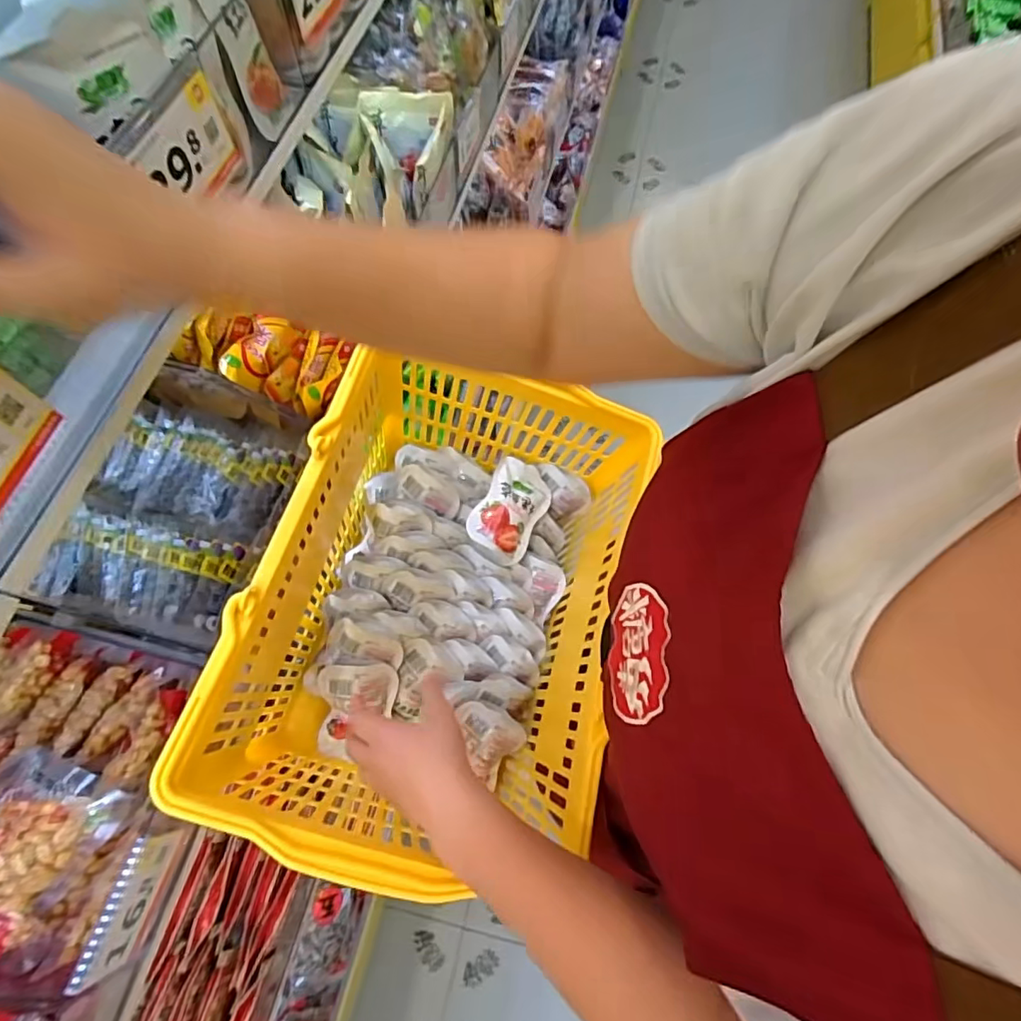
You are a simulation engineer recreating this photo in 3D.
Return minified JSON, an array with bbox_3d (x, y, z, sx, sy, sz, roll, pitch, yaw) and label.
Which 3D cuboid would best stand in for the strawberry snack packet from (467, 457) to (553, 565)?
[{"bbox_3d":[0.001,-0.002,0.649,0.079,0.019,0.120,41,59,-22],"label":"strawberry snack packet"}]

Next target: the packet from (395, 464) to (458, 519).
[{"bbox_3d":[-0.096,-0.025,0.637,0.079,0.028,0.042,33,110,7],"label":"packet"}]

